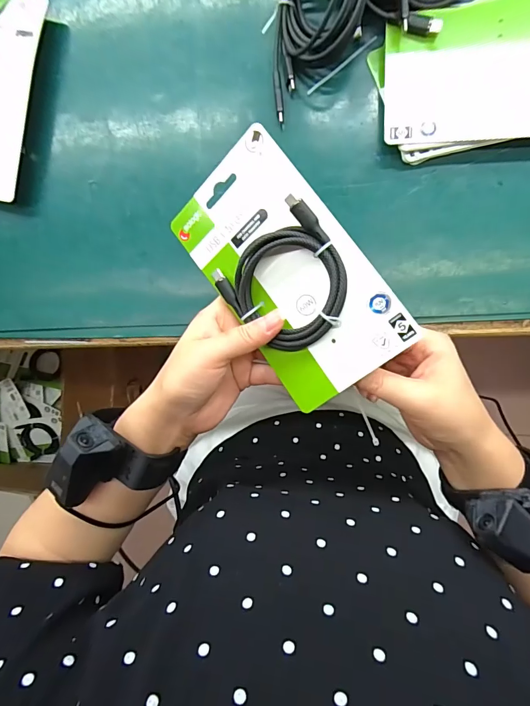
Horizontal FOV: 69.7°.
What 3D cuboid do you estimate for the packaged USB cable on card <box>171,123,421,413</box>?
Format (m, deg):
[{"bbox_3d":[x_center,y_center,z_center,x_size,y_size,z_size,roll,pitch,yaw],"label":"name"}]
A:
[{"bbox_3d":[0.012,-0.055,0.263,0.097,0.013,0.177,-39,84,25],"label":"packaged USB cable on card"}]

